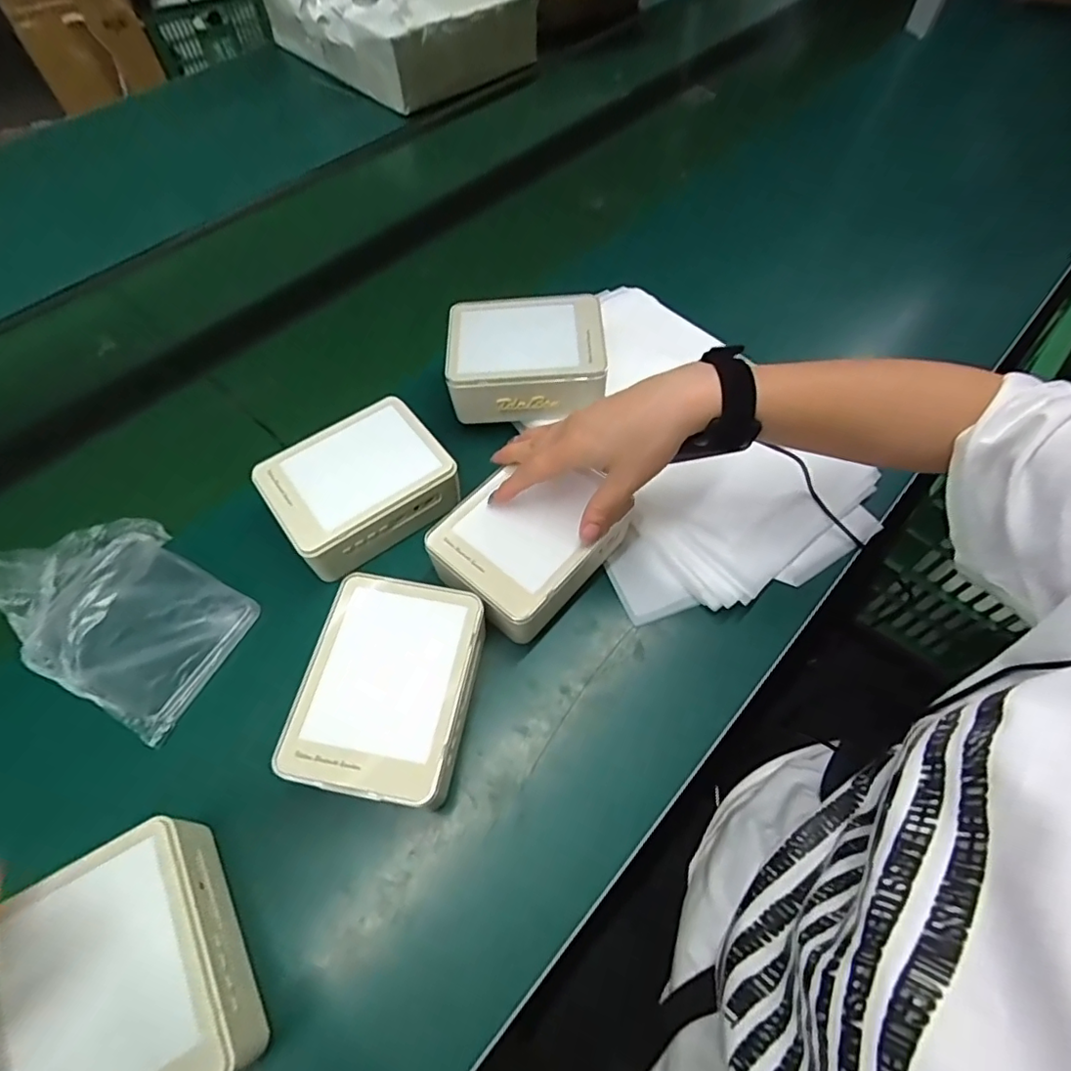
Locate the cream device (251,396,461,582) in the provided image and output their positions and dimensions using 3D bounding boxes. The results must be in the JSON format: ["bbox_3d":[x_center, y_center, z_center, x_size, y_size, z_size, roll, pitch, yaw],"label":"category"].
[{"bbox_3d":[-0.146,-0.044,0.472,0.139,0.043,0.111,-35,64,-18],"label":"cream device"}]

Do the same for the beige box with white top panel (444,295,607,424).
[{"bbox_3d":[-0.009,-0.164,0.524,0.140,0.054,0.105,-2,58,1],"label":"beige box with white top panel"}]

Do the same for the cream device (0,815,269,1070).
[{"bbox_3d":[-0.221,0.245,0.311,0.092,0.062,0.135,-28,62,-14],"label":"cream device"}]

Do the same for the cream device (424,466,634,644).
[{"bbox_3d":[-0.004,0.004,0.455,0.104,0.057,0.141,38,67,22],"label":"cream device"}]

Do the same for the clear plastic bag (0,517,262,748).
[{"bbox_3d":[-0.314,0.055,0.435,0.173,0.049,0.129,25,63,17],"label":"clear plastic bag"}]

